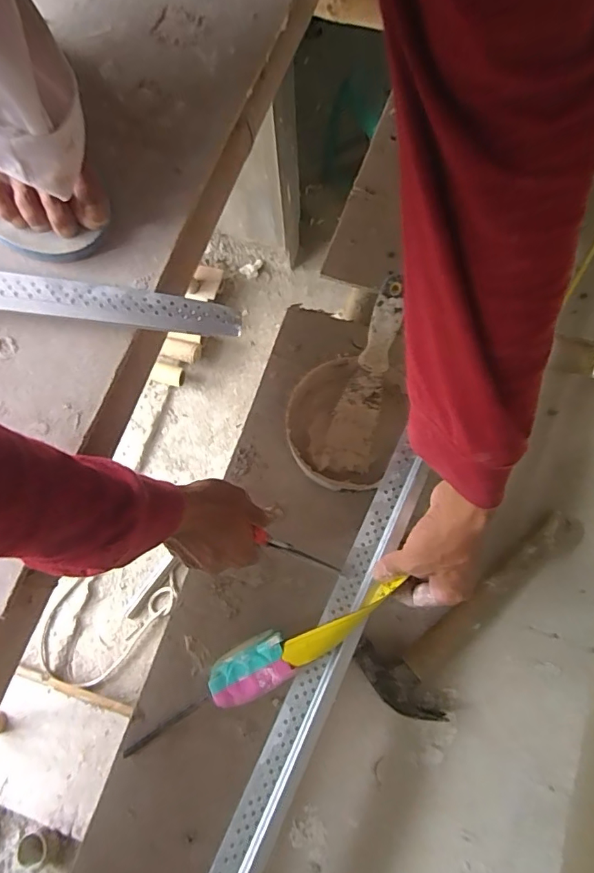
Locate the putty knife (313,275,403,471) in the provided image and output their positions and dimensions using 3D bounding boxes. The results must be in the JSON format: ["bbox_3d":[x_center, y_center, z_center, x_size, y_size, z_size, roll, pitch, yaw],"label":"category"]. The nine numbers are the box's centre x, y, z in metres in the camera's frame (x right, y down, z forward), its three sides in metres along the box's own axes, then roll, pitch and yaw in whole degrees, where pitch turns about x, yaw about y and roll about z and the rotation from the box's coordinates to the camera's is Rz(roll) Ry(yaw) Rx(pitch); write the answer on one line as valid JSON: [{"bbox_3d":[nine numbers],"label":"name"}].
[{"bbox_3d":[0.075,-0.065,0.512,0.053,0.018,0.208,16,89,7],"label":"putty knife"}]

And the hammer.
[{"bbox_3d":[0.185,0.170,0.476,0.258,0.023,0.088,-36,75,-8],"label":"hammer"}]

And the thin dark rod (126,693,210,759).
[{"bbox_3d":[-0.122,0.273,0.457,0.093,0.010,0.007,-32,75,-7],"label":"thin dark rod"}]

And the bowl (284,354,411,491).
[{"bbox_3d":[0.053,-0.014,0.531,0.134,0.038,0.139,-1,73,2],"label":"bowl"}]

